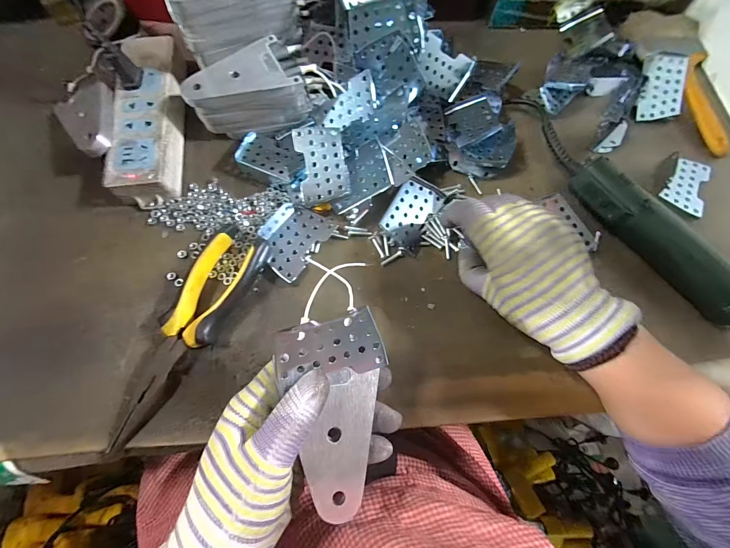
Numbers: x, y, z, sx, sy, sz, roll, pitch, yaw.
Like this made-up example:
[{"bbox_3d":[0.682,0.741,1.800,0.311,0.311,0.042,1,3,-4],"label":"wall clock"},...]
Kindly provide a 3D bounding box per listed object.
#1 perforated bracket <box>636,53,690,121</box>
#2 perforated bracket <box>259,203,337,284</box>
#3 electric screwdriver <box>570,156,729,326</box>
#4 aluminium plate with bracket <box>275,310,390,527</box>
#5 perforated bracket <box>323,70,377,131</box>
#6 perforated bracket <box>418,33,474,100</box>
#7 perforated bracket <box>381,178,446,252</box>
[{"bbox_3d":[0.342,-0.218,0.363,0.043,0.015,0.076,4,100,14],"label":"perforated bracket"},{"bbox_3d":[-0.069,-0.035,0.297,0.057,0.008,0.069,35,74,8],"label":"perforated bracket"},{"bbox_3d":[0.290,-0.009,0.291,0.035,0.041,0.239,-37,77,-13],"label":"electric screwdriver"},{"bbox_3d":[-0.012,0.085,0.198,0.065,0.010,0.117,-16,90,-19],"label":"aluminium plate with bracket"},{"bbox_3d":[-0.016,-0.168,0.310,0.057,0.006,0.041,-5,110,24],"label":"perforated bracket"},{"bbox_3d":[0.083,-0.220,0.337,0.064,0.042,0.006,9,35,-34],"label":"perforated bracket"},{"bbox_3d":[0.045,-0.059,0.308,0.044,0.012,0.070,36,76,-10],"label":"perforated bracket"}]

